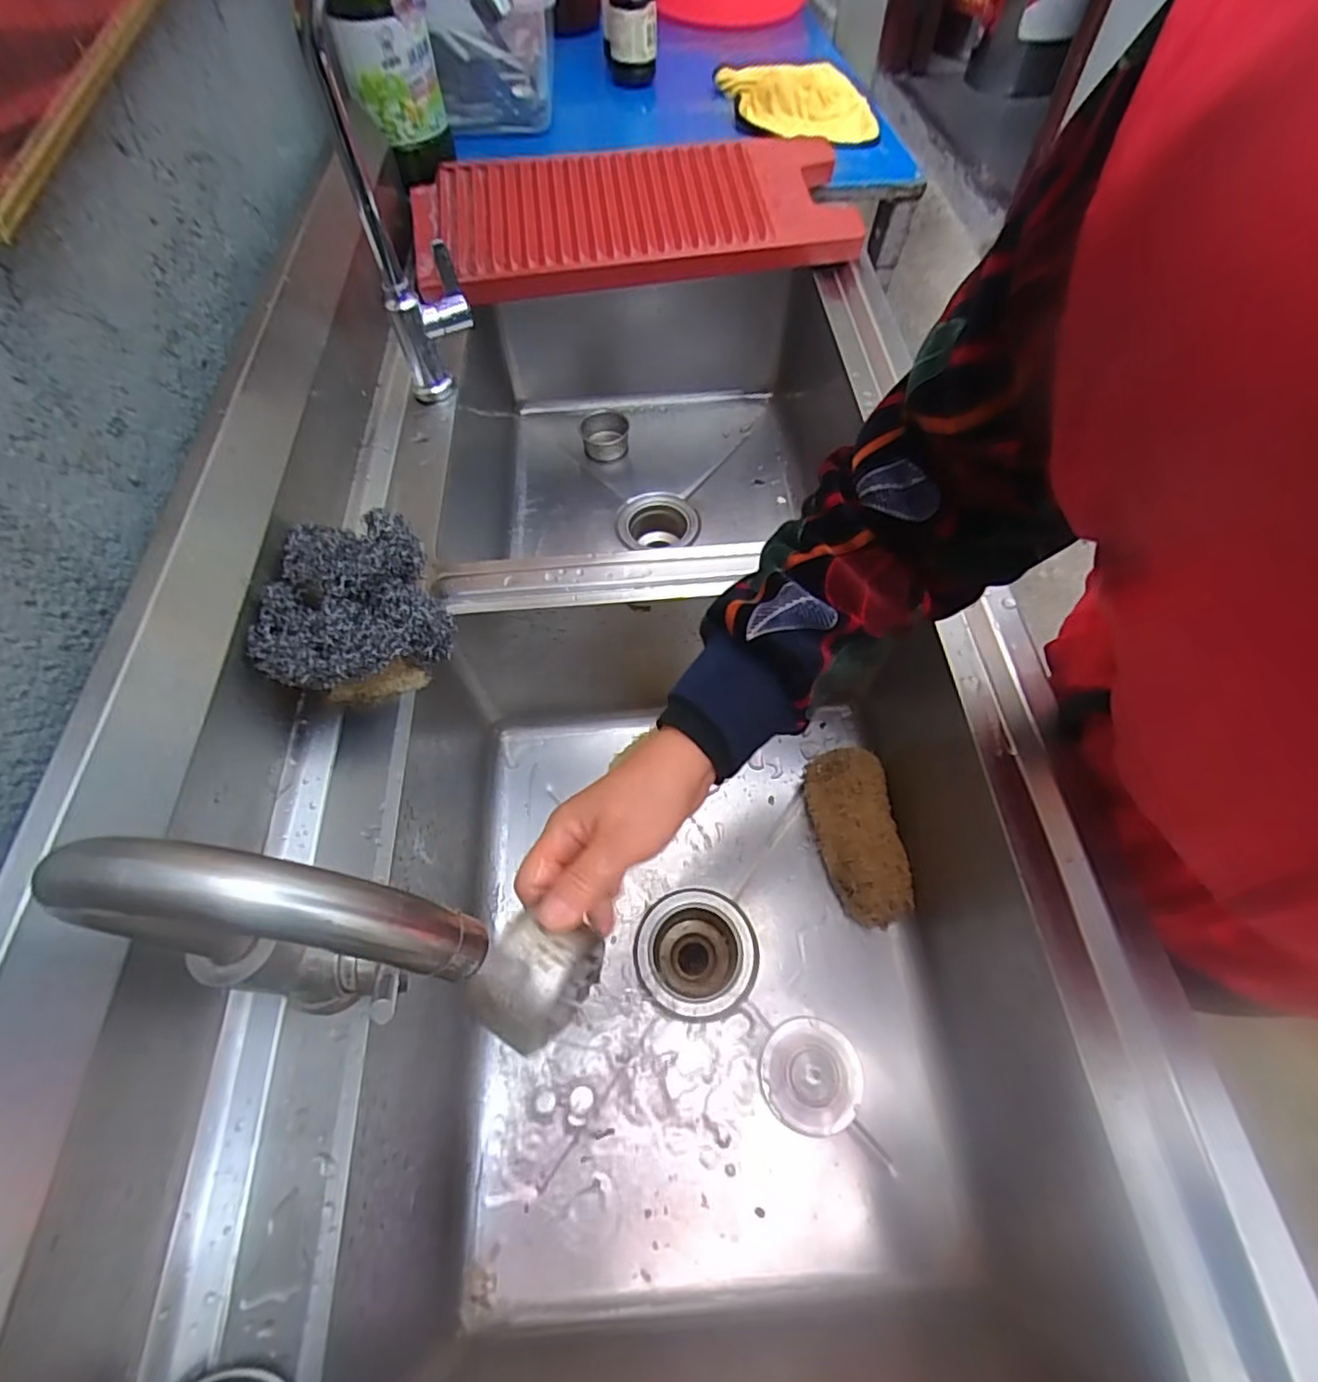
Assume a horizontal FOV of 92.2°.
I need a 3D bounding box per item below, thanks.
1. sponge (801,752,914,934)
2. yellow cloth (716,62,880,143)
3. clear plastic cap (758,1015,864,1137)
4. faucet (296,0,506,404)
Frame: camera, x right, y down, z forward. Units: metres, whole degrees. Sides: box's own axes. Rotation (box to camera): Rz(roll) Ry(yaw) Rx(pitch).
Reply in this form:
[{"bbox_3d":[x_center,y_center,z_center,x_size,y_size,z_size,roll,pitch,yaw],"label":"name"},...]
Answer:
[{"bbox_3d":[0.188,0.142,0.614,0.074,0.065,0.154,-6,59,-1],"label":"sponge"},{"bbox_3d":[0.208,-0.874,0.937,0.186,0.034,0.244,-10,59,-4],"label":"yellow cloth"},{"bbox_3d":[0.129,0.324,0.538,0.083,0.016,0.083,-1,59,2],"label":"clear plastic cap"},{"bbox_3d":[-0.182,-0.414,0.539,0.157,0.314,0.077,-5,59,-1],"label":"faucet"}]

